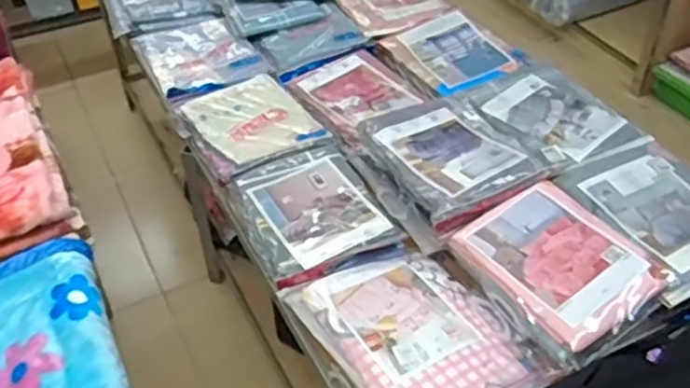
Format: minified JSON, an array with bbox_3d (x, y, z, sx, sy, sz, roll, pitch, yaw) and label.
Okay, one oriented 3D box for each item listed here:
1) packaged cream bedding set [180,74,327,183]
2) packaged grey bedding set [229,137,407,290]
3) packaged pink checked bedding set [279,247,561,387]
[{"bbox_3d":[-0.229,-0.172,1.741,0.275,0.041,0.303,-26,48,-24],"label":"packaged cream bedding set"},{"bbox_3d":[-0.064,0.026,1.525,0.292,0.047,0.337,-20,46,-20],"label":"packaged grey bedding set"},{"bbox_3d":[0.132,0.247,1.304,0.301,0.048,0.390,-27,49,-25],"label":"packaged pink checked bedding set"}]

